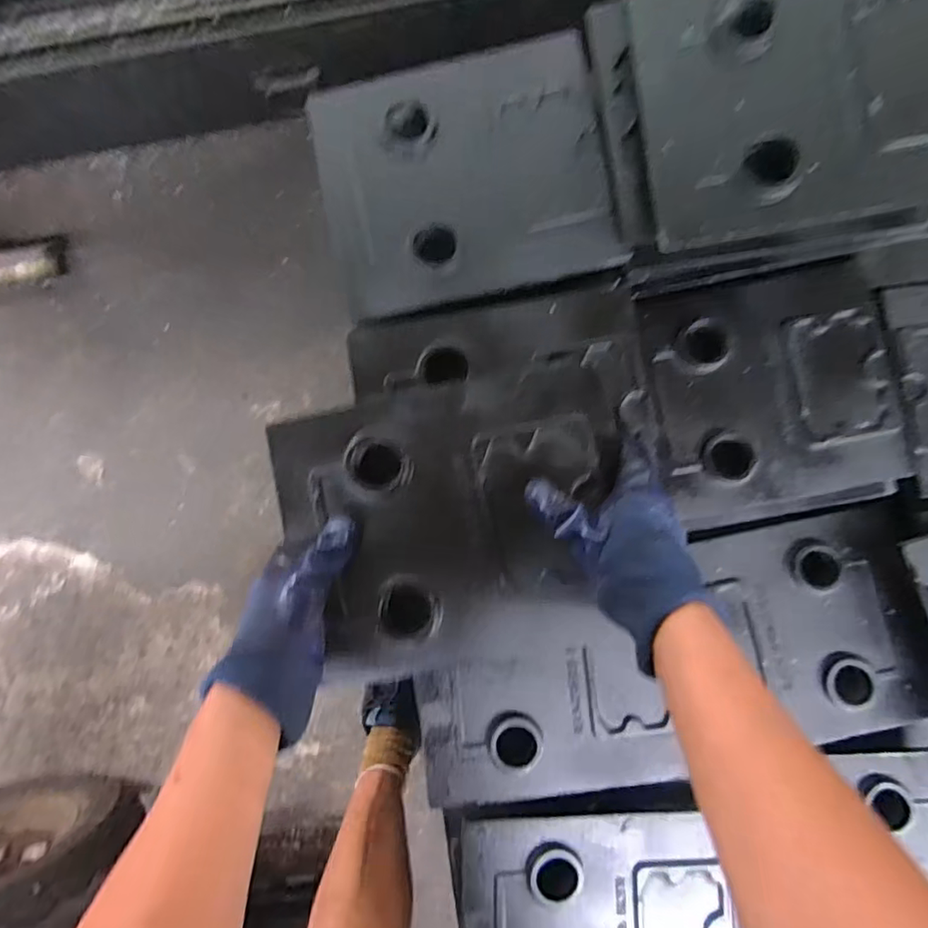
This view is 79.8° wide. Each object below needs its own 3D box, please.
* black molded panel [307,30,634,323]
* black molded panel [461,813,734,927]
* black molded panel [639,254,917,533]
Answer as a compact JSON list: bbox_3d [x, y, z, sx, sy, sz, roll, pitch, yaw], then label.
[{"bbox_3d":[0.000,-0.251,0.489,0.241,0.020,0.209,-13,89,1],"label":"black molded panel"},{"bbox_3d":[0.123,0.435,0.505,0.238,0.019,0.215,-3,86,2],"label":"black molded panel"},{"bbox_3d":[0.296,-0.067,0.536,0.222,0.025,0.229,-10,86,1],"label":"black molded panel"}]

